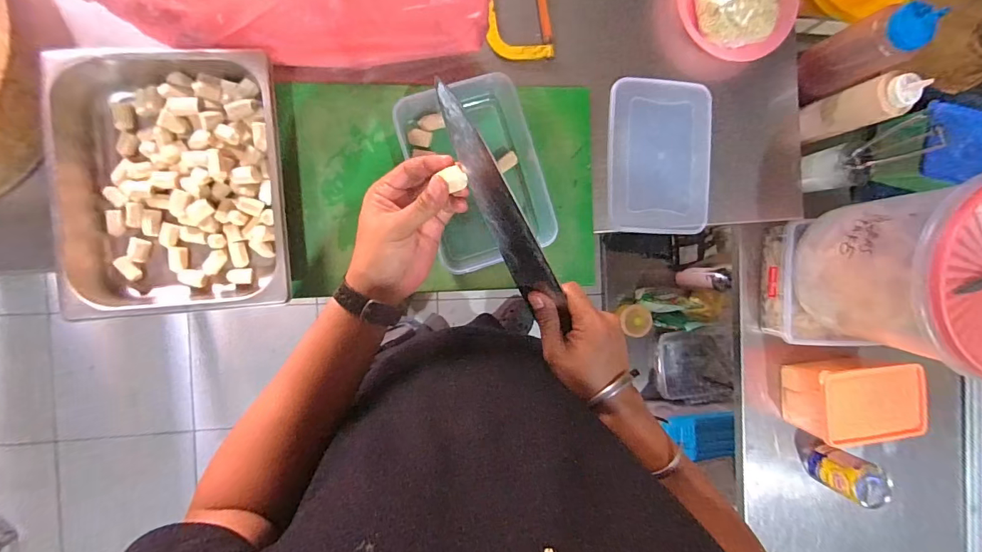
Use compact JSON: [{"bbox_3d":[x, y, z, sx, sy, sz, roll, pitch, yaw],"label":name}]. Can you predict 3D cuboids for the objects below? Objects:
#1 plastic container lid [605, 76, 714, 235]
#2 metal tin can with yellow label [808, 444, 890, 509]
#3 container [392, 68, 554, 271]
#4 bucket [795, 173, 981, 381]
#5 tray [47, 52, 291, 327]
[{"bbox_3d":[0.270,-0.186,0.694,0.162,0.019,0.231,0,92,-8],"label":"plastic container lid"},{"bbox_3d":[0.634,0.354,0.788,0.068,0.105,0.070,30,87,-8],"label":"metal tin can with yellow label"},{"bbox_3d":[-0.022,-0.146,0.620,0.169,0.079,0.259,-18,94,-7],"label":"container"},{"bbox_3d":[0.637,0.000,0.633,0.226,0.224,0.239,0,92,-8],"label":"bucket"},{"bbox_3d":[-0.407,-0.121,0.575,0.265,0.068,0.332,-5,92,-8],"label":"tray"}]

